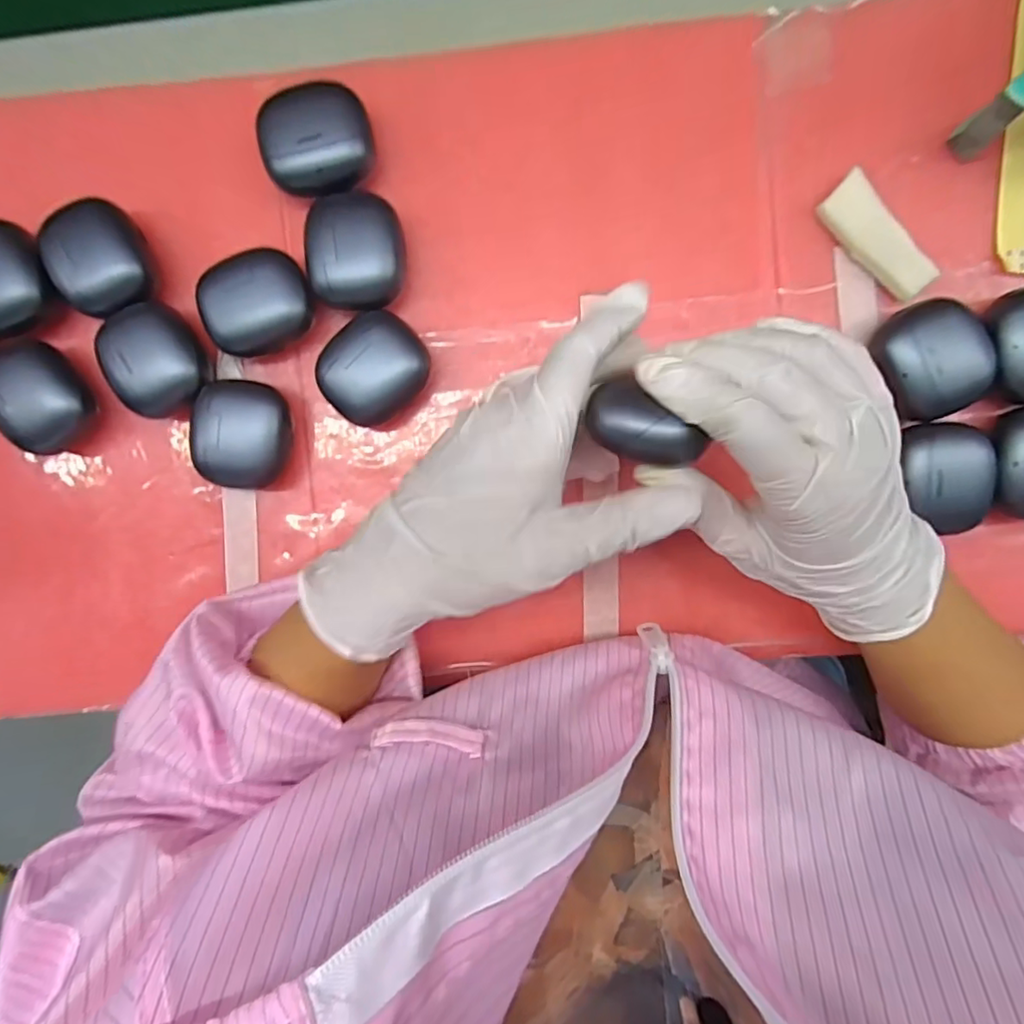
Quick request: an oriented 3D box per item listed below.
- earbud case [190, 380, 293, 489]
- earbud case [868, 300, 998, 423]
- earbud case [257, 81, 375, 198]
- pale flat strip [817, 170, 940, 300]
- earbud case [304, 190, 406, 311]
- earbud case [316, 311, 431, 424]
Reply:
[{"bbox_3d":[-0.142,-0.041,0.304,0.046,0.031,0.054,-4,95,2],"label":"earbud case"},{"bbox_3d":[0.211,-0.077,0.288,0.045,0.029,0.055,-24,94,3],"label":"earbud case"},{"bbox_3d":[-0.099,-0.188,0.291,0.053,0.026,0.053,-15,94,3],"label":"earbud case"},{"bbox_3d":[0.190,-0.142,0.295,0.024,0.011,0.068,-42,92,4],"label":"pale flat strip"},{"bbox_3d":[-0.080,-0.134,0.296,0.047,0.031,0.057,-8,94,2],"label":"earbud case"},{"bbox_3d":[-0.072,-0.074,0.298,0.046,0.035,0.055,42,95,-2],"label":"earbud case"}]

